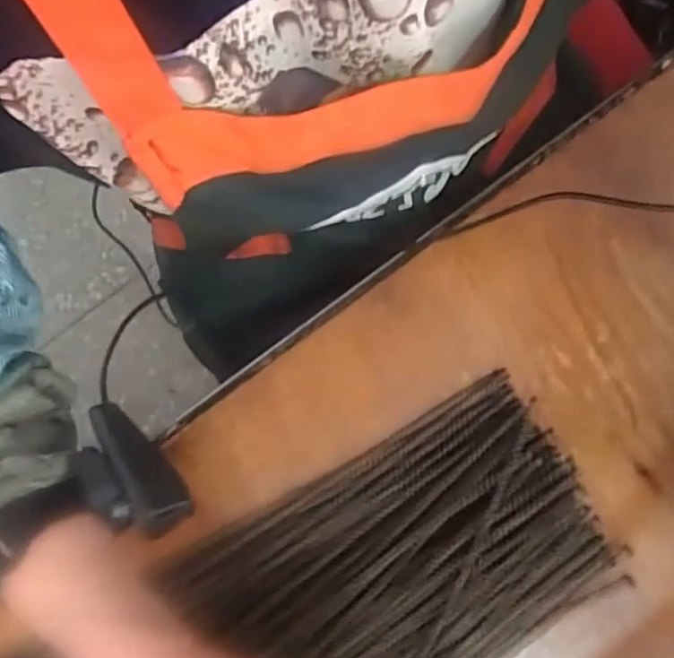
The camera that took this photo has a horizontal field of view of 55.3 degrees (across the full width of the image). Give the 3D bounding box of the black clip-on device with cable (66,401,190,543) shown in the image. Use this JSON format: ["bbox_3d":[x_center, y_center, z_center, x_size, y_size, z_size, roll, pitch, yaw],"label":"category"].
[{"bbox_3d":[-0.105,0.070,0.315,0.036,0.022,0.073,-36,75,-6],"label":"black clip-on device with cable"}]

